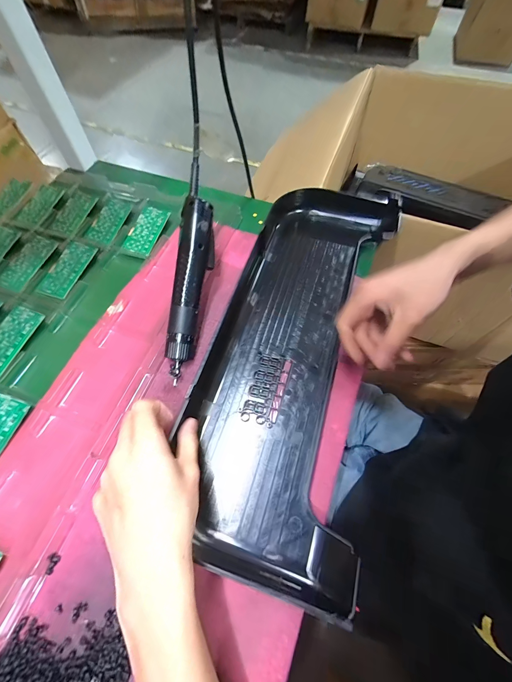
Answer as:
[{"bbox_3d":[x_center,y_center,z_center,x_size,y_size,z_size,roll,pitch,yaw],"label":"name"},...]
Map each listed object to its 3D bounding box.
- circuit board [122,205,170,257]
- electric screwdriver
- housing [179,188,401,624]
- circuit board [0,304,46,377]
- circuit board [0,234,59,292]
[{"bbox_3d":[-0.177,-0.181,0.461,0.050,0.007,0.095,11,63,6],"label":"circuit board"},{"bbox_3d":[-0.080,-0.064,0.353,0.038,0.034,0.214,7,87,4],"label":"electric screwdriver"},{"bbox_3d":[0.044,-0.007,0.347,0.188,0.047,0.488,12,63,7],"label":"housing"},{"bbox_3d":[-0.320,-0.001,0.368,0.049,0.004,0.097,15,64,8],"label":"circuit board"},{"bbox_3d":[-0.346,-0.121,0.434,0.054,0.005,0.100,12,63,7],"label":"circuit board"}]

